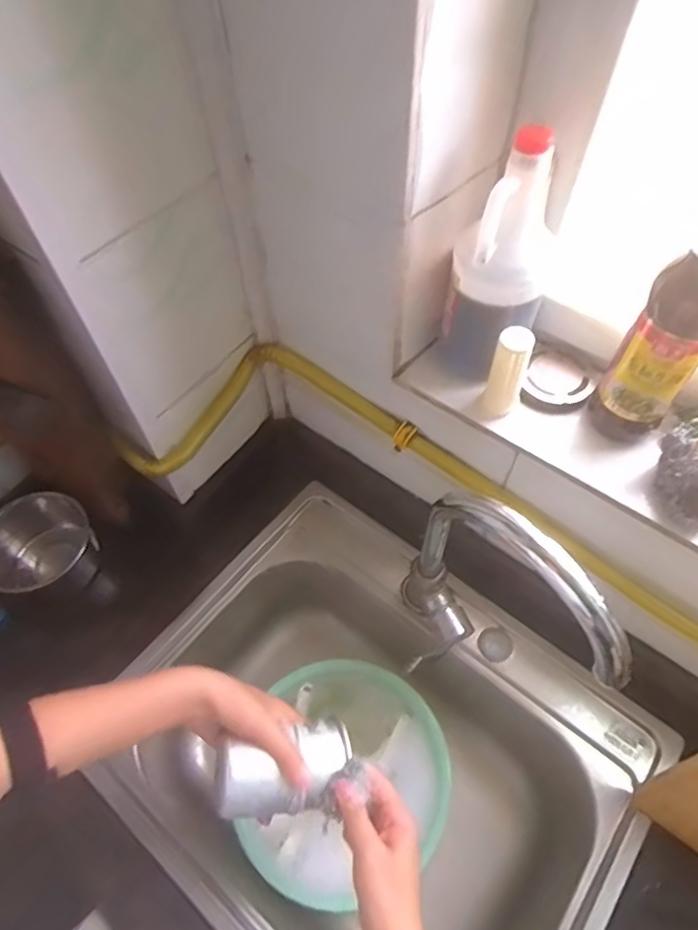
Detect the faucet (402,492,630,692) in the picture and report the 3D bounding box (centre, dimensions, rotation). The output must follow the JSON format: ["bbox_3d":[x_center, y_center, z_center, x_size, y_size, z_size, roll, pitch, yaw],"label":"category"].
[{"bbox_3d":[0.113,0.147,0.518,0.093,0.257,0.198,-26,61,-15],"label":"faucet"}]

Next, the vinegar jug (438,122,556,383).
[{"bbox_3d":[0.130,-0.165,0.505,0.081,0.237,0.068,11,58,8],"label":"vinegar jug"}]

